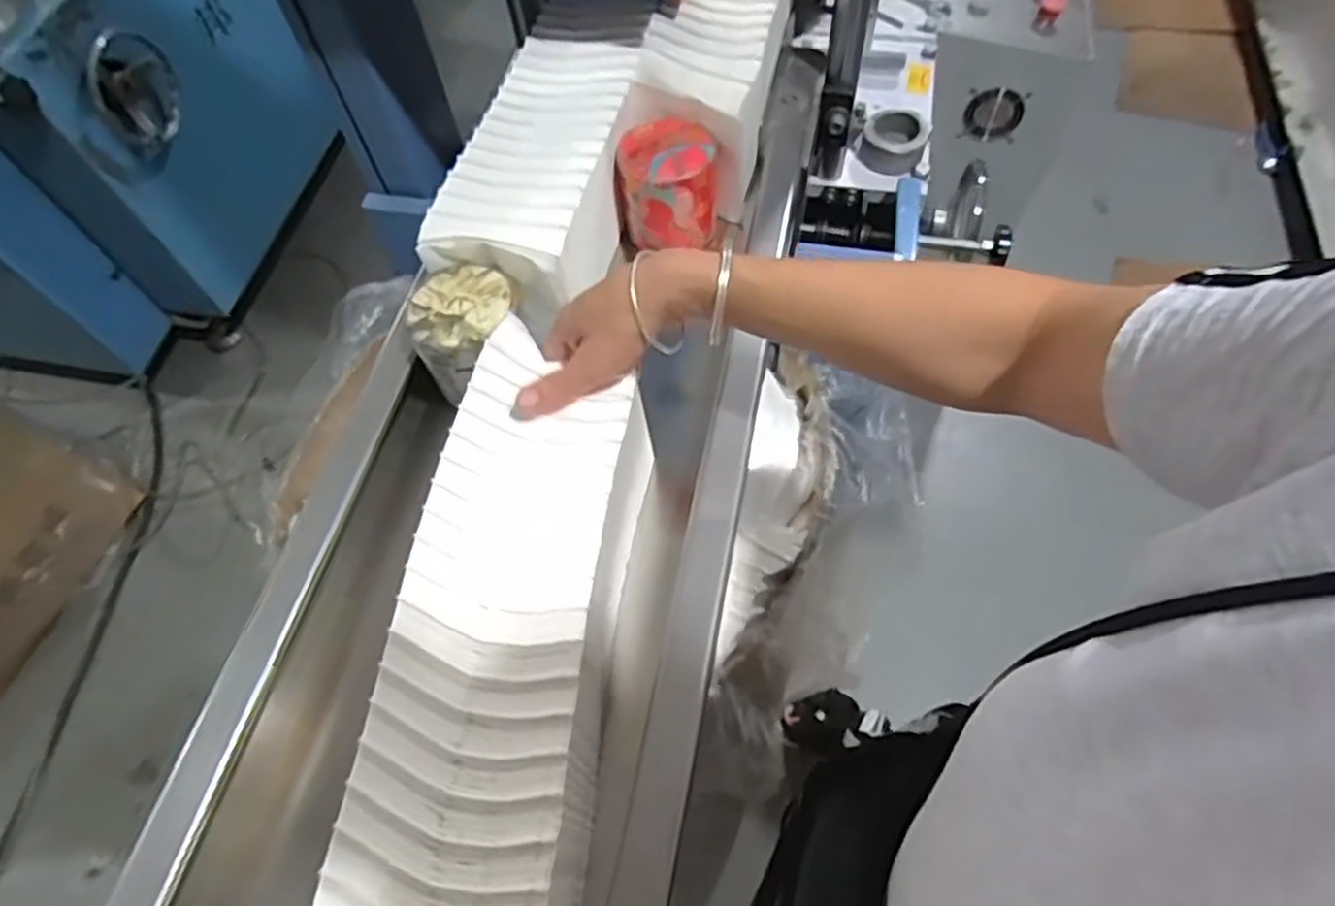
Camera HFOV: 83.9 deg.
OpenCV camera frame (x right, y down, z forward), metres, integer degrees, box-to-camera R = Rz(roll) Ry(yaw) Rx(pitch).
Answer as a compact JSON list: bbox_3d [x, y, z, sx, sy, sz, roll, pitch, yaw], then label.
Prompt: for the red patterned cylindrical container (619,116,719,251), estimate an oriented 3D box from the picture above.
[{"bbox_3d":[0.001,-0.242,0.666,0.081,0.077,0.078,-2,61,3],"label":"red patterned cylindrical container"}]

